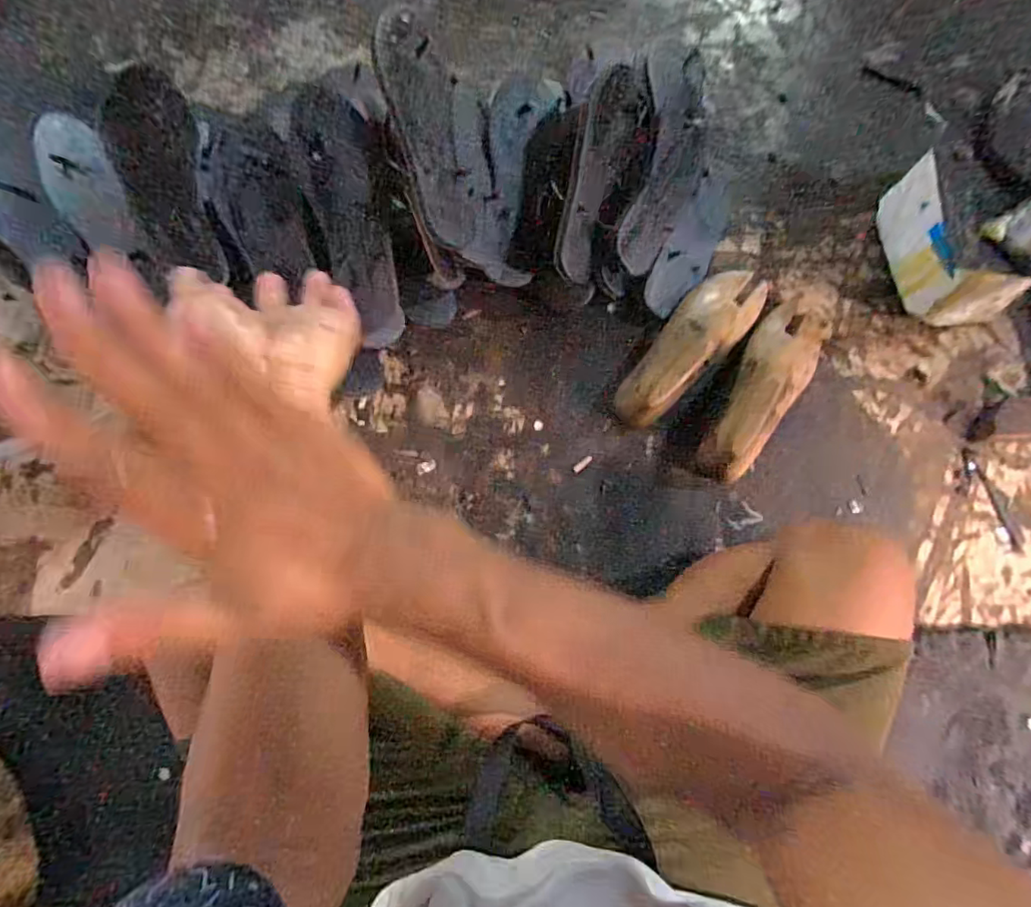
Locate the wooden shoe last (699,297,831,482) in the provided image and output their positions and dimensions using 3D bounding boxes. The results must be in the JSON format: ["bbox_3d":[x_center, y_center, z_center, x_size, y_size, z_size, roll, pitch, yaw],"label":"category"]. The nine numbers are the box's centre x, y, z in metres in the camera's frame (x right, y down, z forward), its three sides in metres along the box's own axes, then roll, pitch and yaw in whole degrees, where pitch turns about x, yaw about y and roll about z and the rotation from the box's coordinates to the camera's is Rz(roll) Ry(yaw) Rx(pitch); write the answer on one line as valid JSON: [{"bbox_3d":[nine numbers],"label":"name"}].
[{"bbox_3d":[0.296,-0.088,0.658,0.081,0.062,0.262,32,78,9],"label":"wooden shoe last"}]

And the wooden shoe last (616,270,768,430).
[{"bbox_3d":[0.208,-0.134,0.665,0.082,0.081,0.257,39,79,10],"label":"wooden shoe last"}]

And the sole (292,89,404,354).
[{"bbox_3d":[-0.189,-0.264,0.662,0.078,0.011,0.272,-14,110,-3],"label":"sole"}]

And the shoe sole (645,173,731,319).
[{"bbox_3d":[0.221,-0.261,0.712,0.069,0.012,0.202,28,83,-21],"label":"shoe sole"}]

